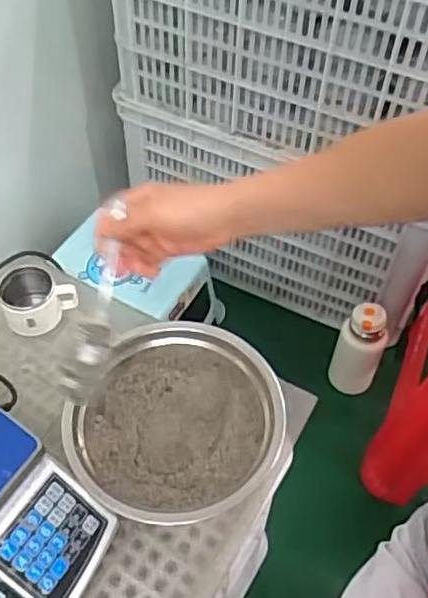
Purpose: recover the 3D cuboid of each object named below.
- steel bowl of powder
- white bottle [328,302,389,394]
[{"bbox_3d":[-0.041,0.130,0.655,0.206,0.053,0.213,1,52,-1],"label":"steel bowl of powder"},{"bbox_3d":[0.248,0.093,1.071,0.078,0.203,0.060,20,54,14],"label":"white bottle"}]

